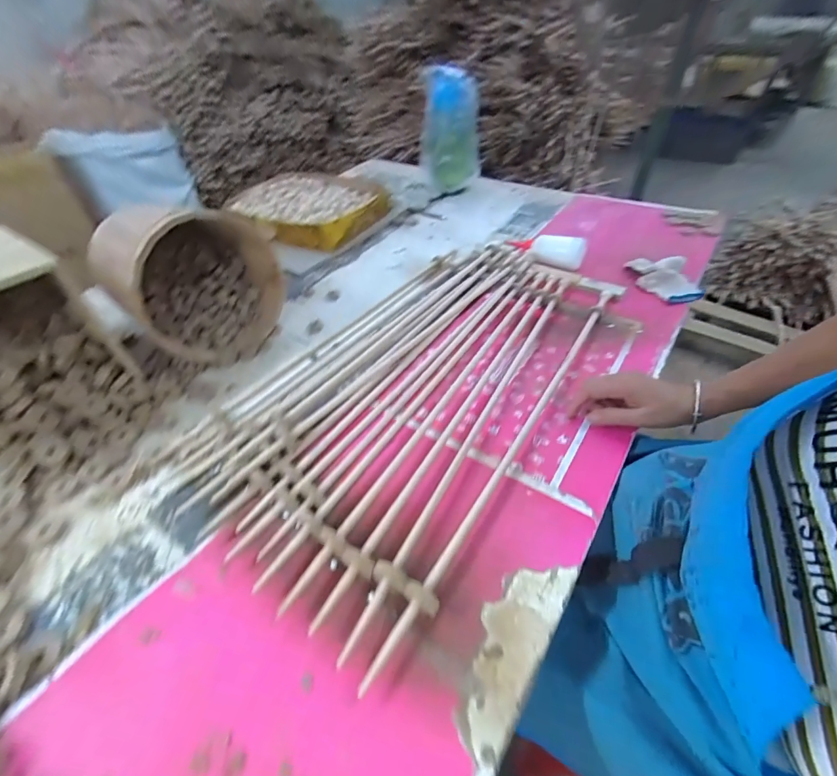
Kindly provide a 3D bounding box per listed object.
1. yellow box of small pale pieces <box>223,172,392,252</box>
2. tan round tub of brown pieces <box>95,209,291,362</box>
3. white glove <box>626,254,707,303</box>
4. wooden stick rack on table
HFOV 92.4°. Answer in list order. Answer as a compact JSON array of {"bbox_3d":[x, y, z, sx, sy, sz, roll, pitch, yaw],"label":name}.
[{"bbox_3d":[-0.293,-0.476,1.064,0.391,0.075,0.317,22,50,23],"label":"yellow box of small pale pieces"},{"bbox_3d":[-0.368,-0.189,0.665,0.204,0.210,0.221,-2,45,2],"label":"tan round tub of brown pieces"},{"bbox_3d":[0.464,-0.217,0.757,0.088,0.040,0.144,-11,45,-8],"label":"white glove"},{"bbox_3d":[0.010,-0.039,0.622,0.408,0.041,0.725,26,52,26],"label":"wooden stick rack on table"}]

